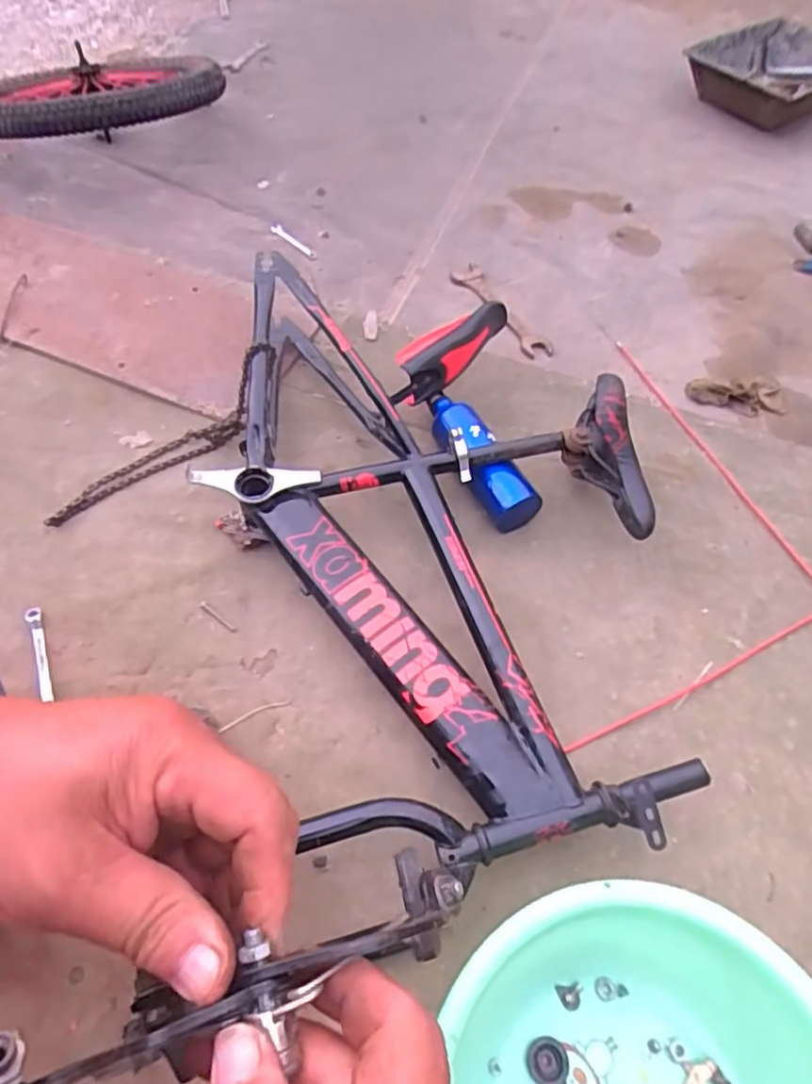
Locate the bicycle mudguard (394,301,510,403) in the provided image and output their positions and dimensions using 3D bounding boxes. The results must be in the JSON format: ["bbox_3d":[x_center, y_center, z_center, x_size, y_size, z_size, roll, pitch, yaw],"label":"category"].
[{"bbox_3d":[0.061,-0.279,0.978,0.072,0.054,0.240,36,63,17],"label":"bicycle mudguard"}]

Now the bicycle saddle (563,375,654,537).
[{"bbox_3d":[0.256,-0.095,0.857,0.074,0.122,0.194,-8,59,-8],"label":"bicycle saddle"}]

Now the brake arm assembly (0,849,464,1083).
[{"bbox_3d":[-0.038,0.131,0.209,0.161,0.035,0.033,3,51,-43],"label":"brake arm assembly"}]

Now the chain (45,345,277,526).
[{"bbox_3d":[-0.324,-0.145,0.869,0.336,0.137,0.051,-31,65,-20],"label":"chain"}]

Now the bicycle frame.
[{"bbox_3d":[-0.033,-0.013,0.822,0.263,0.110,0.856,-27,64,-19],"label":"bicycle frame"}]

